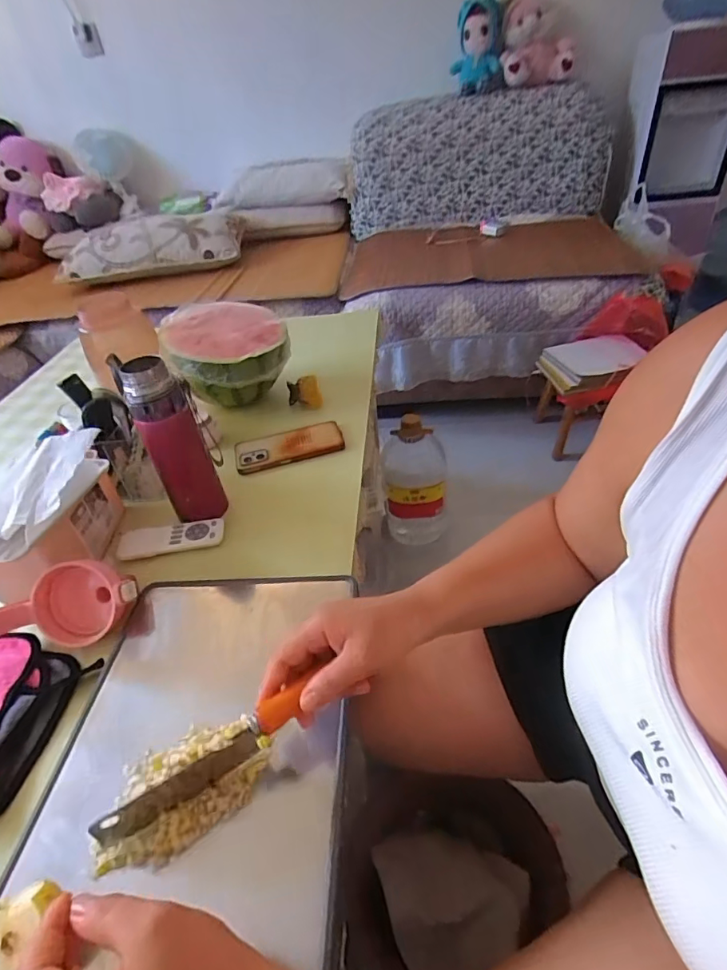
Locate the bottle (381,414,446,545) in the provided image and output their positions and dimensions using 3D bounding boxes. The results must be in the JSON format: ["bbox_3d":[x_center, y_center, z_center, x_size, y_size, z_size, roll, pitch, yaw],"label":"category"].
[{"bbox_3d":[0.118,-0.011,1.147,0.138,0.336,0.154,-4,39,3],"label":"bottle"}]

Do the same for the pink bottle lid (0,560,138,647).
[{"bbox_3d":[-0.316,0.128,0.491,0.159,0.064,0.065,-16,40,-10],"label":"pink bottle lid"}]

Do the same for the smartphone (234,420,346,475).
[{"bbox_3d":[-0.113,-0.058,0.736,0.162,0.018,0.072,-13,40,-8],"label":"smartphone"}]

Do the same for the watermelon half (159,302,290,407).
[{"bbox_3d":[-0.216,-0.210,0.798,0.192,0.127,0.157,-17,40,-12],"label":"watermelon half"}]

